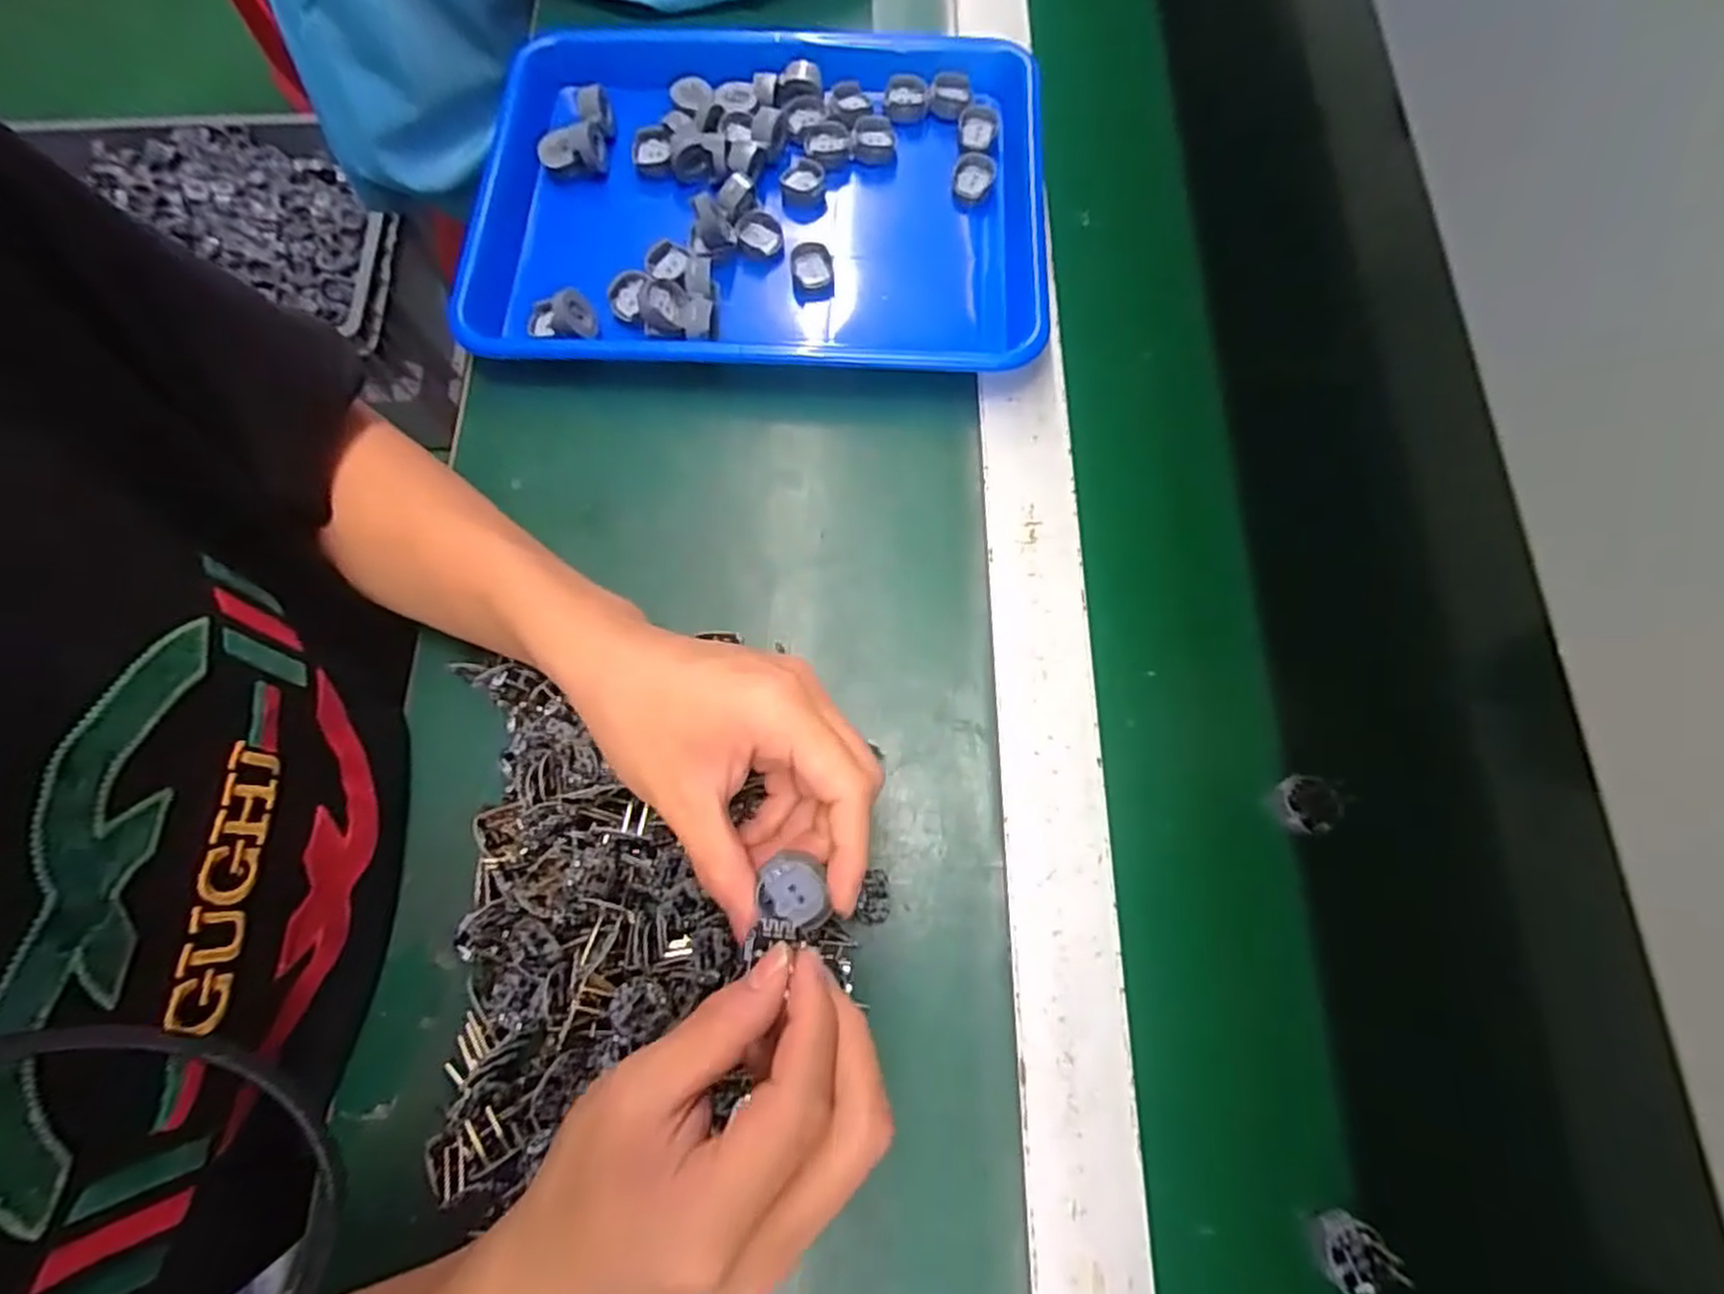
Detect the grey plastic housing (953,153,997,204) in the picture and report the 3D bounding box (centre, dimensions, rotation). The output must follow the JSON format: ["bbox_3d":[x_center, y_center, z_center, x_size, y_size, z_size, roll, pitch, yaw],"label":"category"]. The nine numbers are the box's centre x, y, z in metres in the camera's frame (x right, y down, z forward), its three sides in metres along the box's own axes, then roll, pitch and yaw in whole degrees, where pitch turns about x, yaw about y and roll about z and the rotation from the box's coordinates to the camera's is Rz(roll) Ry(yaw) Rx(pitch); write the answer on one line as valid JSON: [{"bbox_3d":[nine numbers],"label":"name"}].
[{"bbox_3d":[0.070,-0.290,0.470,0.025,0.013,0.033,17,73,5],"label":"grey plastic housing"}]

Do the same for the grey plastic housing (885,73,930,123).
[{"bbox_3d":[0.029,-0.353,0.489,0.028,0.011,0.030,1,72,0],"label":"grey plastic housing"}]

